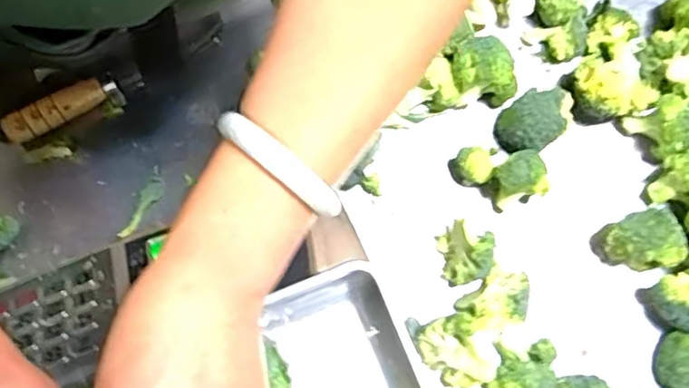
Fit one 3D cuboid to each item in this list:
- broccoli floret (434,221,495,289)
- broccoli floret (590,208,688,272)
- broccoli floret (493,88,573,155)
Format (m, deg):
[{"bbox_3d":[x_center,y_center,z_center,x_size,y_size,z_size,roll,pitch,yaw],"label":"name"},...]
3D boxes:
[{"bbox_3d":[0.096,0.046,0.489,0.034,0.043,0.048,-7,75,-4],"label":"broccoli floret"},{"bbox_3d":[0.237,0.037,0.494,0.062,0.049,0.045,1,75,-2],"label":"broccoli floret"},{"bbox_3d":[0.158,-0.060,0.512,0.054,0.048,0.046,-35,79,-11],"label":"broccoli floret"}]

